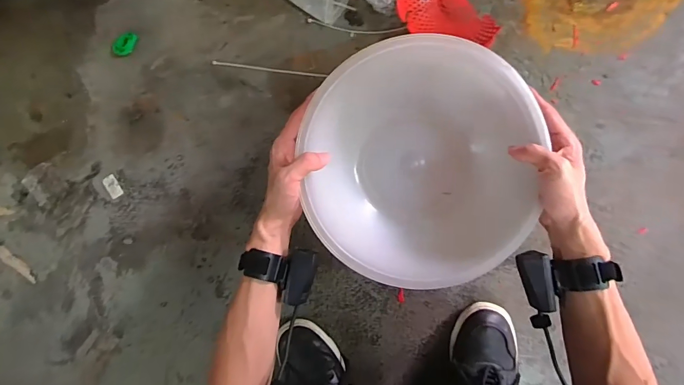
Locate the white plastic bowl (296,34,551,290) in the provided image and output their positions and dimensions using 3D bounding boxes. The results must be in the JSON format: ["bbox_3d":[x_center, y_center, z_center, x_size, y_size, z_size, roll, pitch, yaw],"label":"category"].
[{"bbox_3d":[0.098,-0.041,0.503,0.275,0.119,0.285,0,96,5],"label":"white plastic bowl"}]

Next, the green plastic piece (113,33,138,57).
[{"bbox_3d":[-0.365,-0.248,0.641,0.049,0.019,0.024,-39,91,7],"label":"green plastic piece"}]

